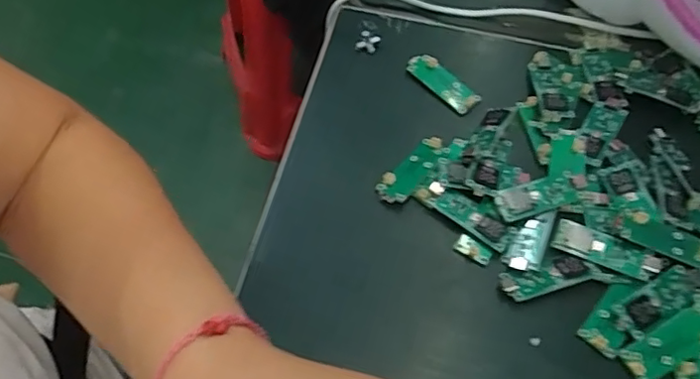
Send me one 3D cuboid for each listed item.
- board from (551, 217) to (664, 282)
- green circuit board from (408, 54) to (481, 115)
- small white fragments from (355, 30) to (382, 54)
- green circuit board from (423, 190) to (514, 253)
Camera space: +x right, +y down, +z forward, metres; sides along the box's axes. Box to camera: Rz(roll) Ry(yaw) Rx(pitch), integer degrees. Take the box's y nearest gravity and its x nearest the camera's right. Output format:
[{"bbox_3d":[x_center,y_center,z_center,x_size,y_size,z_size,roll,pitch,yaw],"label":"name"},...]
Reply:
[{"bbox_3d":[0.133,0.032,0.299,0.052,0.005,0.018,28,62,13],"label":"board"},{"bbox_3d":[0.059,-0.068,0.365,0.017,0.006,0.050,-36,67,-21],"label":"green circuit board"},{"bbox_3d":[0.012,-0.097,0.381,0.015,0.010,0.013,27,63,15],"label":"small white fragments"},{"bbox_3d":[0.066,0.014,0.315,0.047,0.006,0.018,36,64,17],"label":"green circuit board"}]

